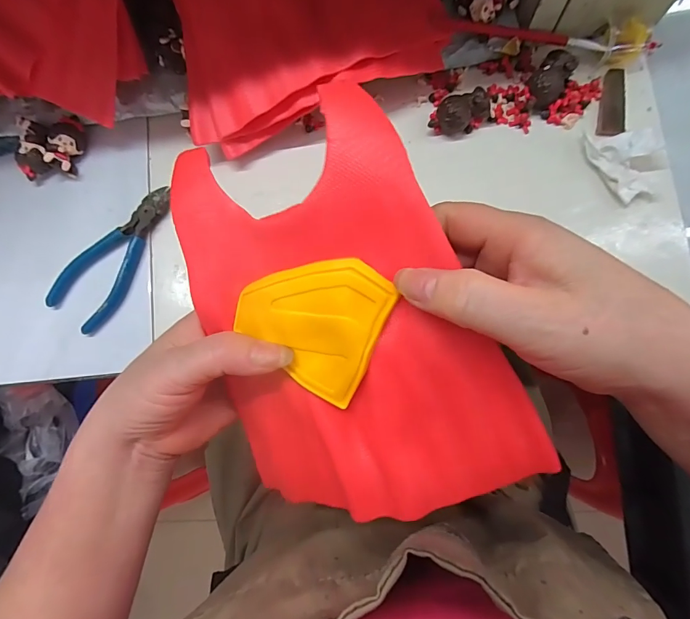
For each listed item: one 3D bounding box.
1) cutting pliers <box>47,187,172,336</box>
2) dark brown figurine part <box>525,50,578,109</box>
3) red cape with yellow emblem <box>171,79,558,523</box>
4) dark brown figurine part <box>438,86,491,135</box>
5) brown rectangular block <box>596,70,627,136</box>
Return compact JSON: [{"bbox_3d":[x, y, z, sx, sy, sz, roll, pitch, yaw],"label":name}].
[{"bbox_3d":[-0.177,-0.042,0.310,0.047,0.011,0.124,38,88,9],"label":"cutting pliers"},{"bbox_3d":[0.149,-0.167,0.287,0.025,0.021,0.038,36,88,9],"label":"dark brown figurine part"},{"bbox_3d":[-0.001,0.012,0.198,0.152,0.025,0.201,-18,104,16],"label":"red cape with yellow emblem"},{"bbox_3d":[0.087,-0.147,0.293,0.036,0.023,0.023,-32,80,1],"label":"dark brown figurine part"},{"bbox_3d":[0.197,-0.152,0.289,0.018,0.004,0.051,8,84,7],"label":"brown rectangular block"}]

